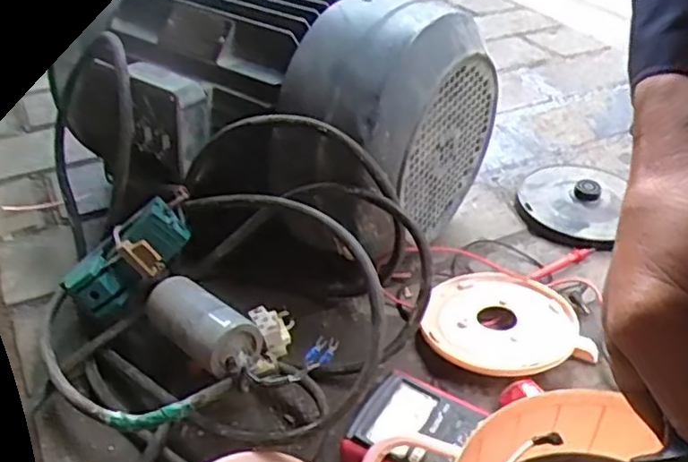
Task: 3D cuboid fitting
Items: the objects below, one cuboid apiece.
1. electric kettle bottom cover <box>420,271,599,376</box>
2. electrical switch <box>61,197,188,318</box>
[{"bbox_3d":[0.144,0.082,0.620,0.138,0.024,0.138,-3,38,-5],"label":"electric kettle bottom cover"},{"bbox_3d":[-0.191,0.022,0.596,0.114,0.041,0.059,-42,48,-5],"label":"electrical switch"}]

